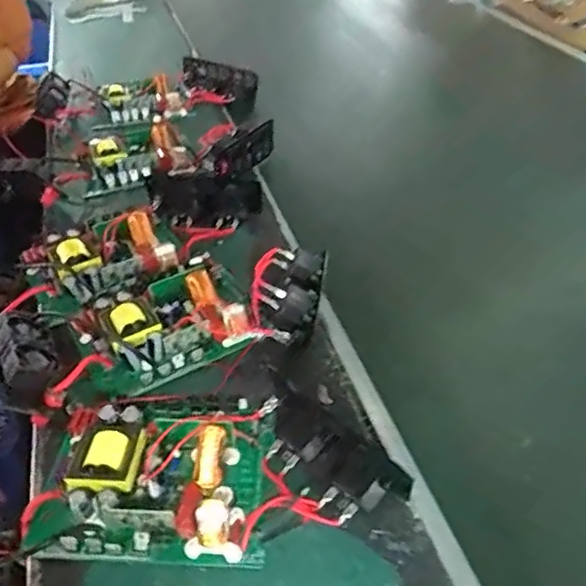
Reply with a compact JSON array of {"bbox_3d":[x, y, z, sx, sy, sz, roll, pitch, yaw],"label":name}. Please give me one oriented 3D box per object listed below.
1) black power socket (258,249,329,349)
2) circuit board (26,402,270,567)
[{"bbox_3d":[0.001,0.002,0.517,0.049,0.028,0.108,8,41,7],"label":"black power socket"},{"bbox_3d":[-0.101,0.130,0.415,0.186,0.040,0.129,-1,43,3],"label":"circuit board"}]

